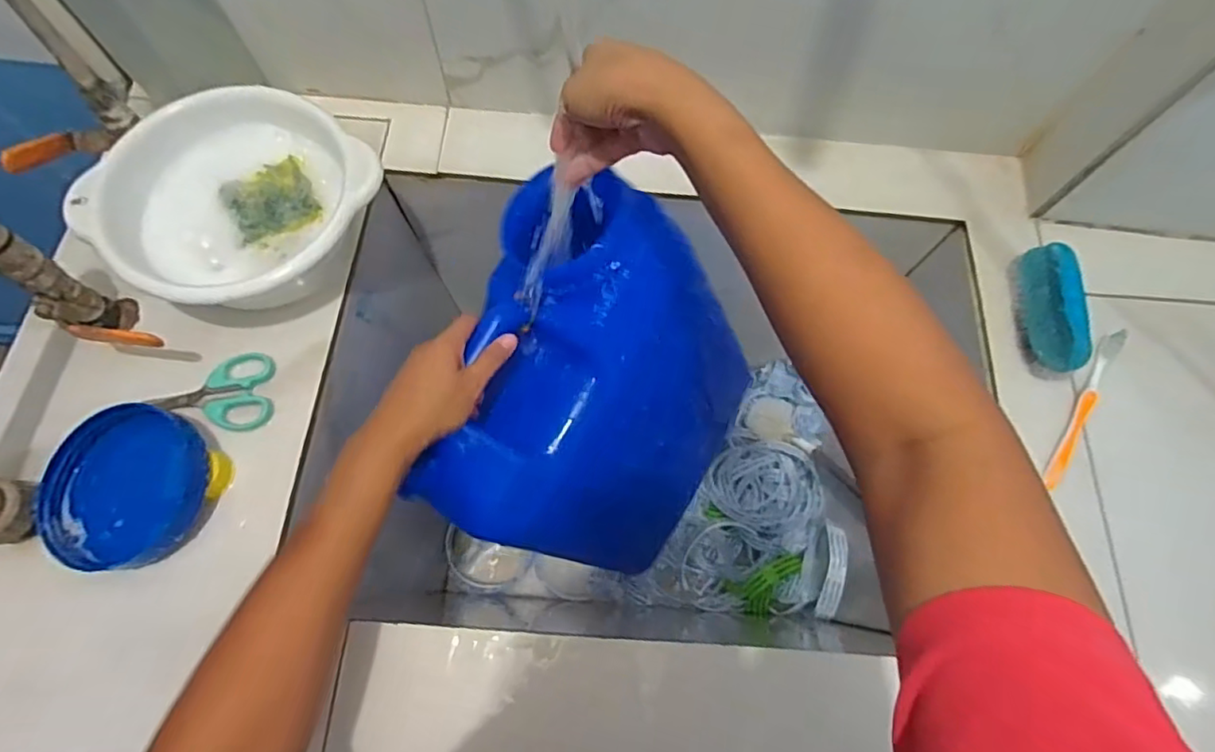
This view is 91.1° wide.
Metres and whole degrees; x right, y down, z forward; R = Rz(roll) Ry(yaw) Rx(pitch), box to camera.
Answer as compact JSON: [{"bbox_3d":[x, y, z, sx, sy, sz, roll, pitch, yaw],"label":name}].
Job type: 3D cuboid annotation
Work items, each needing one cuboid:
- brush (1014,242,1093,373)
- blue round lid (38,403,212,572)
[{"bbox_3d":[0.398,-0.062,0.534,0.040,0.037,0.119,2,70,-2],"label":"brush"},{"bbox_3d":[-0.361,0.084,0.450,0.119,0.036,0.116,1,70,-2],"label":"blue round lid"}]

